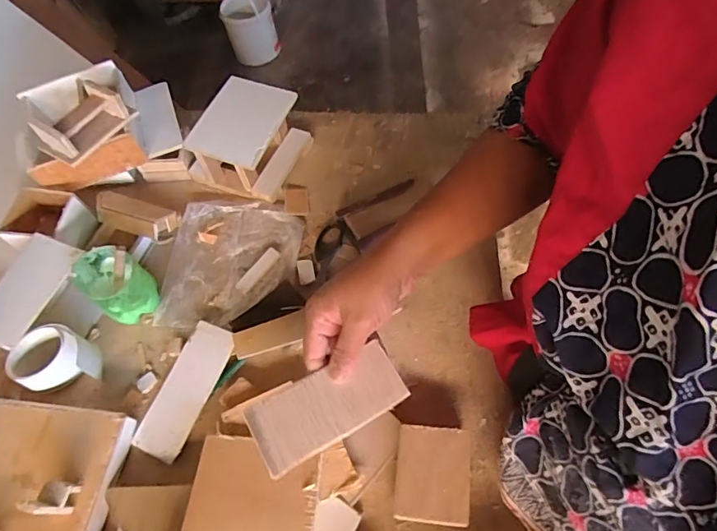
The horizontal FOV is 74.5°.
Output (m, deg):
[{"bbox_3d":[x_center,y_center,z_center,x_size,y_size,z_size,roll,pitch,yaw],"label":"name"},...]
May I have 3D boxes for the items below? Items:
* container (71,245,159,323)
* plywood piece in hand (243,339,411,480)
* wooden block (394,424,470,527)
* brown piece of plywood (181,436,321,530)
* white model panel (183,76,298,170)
[{"bbox_3d":[-0.249,0.018,0.485,0.067,0.061,0.058,31,66,20],"label":"container"},{"bbox_3d":[-0.023,0.114,0.386,0.127,0.008,0.057,-22,61,-20],"label":"plywood piece in hand"},{"bbox_3d":[0.062,0.177,0.401,0.059,0.025,0.073,4,62,6],"label":"wooden block"},{"bbox_3d":[-0.087,0.194,0.384,0.103,0.006,0.100,3,53,2],"label":"brown piece of plywood"},{"bbox_3d":[-0.133,-0.170,0.546,0.090,0.011,0.124,21,63,12],"label":"white model panel"}]

